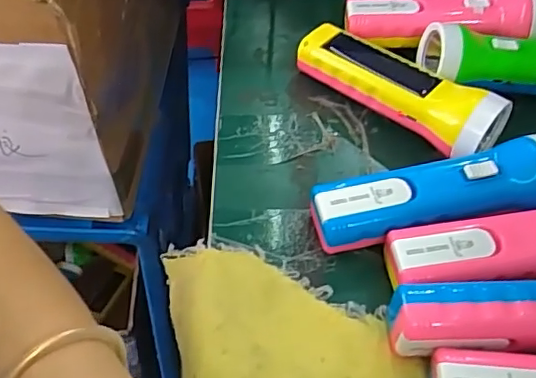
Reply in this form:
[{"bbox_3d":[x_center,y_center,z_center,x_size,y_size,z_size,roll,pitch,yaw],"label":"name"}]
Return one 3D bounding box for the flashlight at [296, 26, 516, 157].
[{"bbox_3d":[0.094,-0.075,0.420,0.161,0.049,0.047,36,61,23],"label":"flashlight"}]

